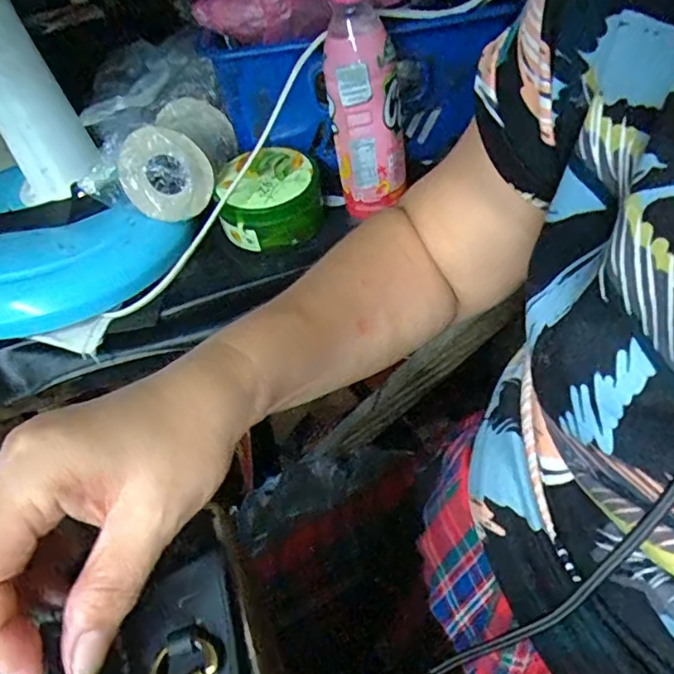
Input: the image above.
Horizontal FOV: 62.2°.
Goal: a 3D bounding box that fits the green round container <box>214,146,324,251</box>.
[{"bbox_3d":[-0.063,-0.135,0.550,0.098,0.067,0.090,-9,45,-1],"label":"green round container"}]

